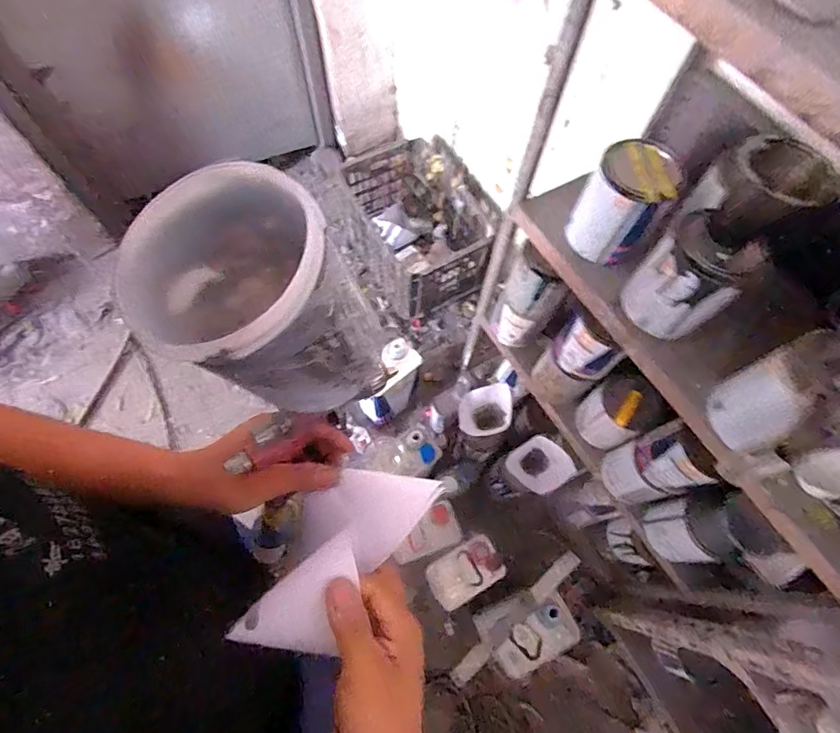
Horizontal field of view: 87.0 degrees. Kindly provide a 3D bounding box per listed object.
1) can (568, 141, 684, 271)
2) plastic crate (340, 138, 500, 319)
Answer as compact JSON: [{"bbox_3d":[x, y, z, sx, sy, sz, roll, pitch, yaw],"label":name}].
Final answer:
[{"bbox_3d":[0.273,-0.222,0.608,0.107,0.130,0.096,31,69,11],"label":"can"},{"bbox_3d":[0.023,-0.491,1.488,0.369,0.250,0.536,-23,69,-12],"label":"plastic crate"}]

